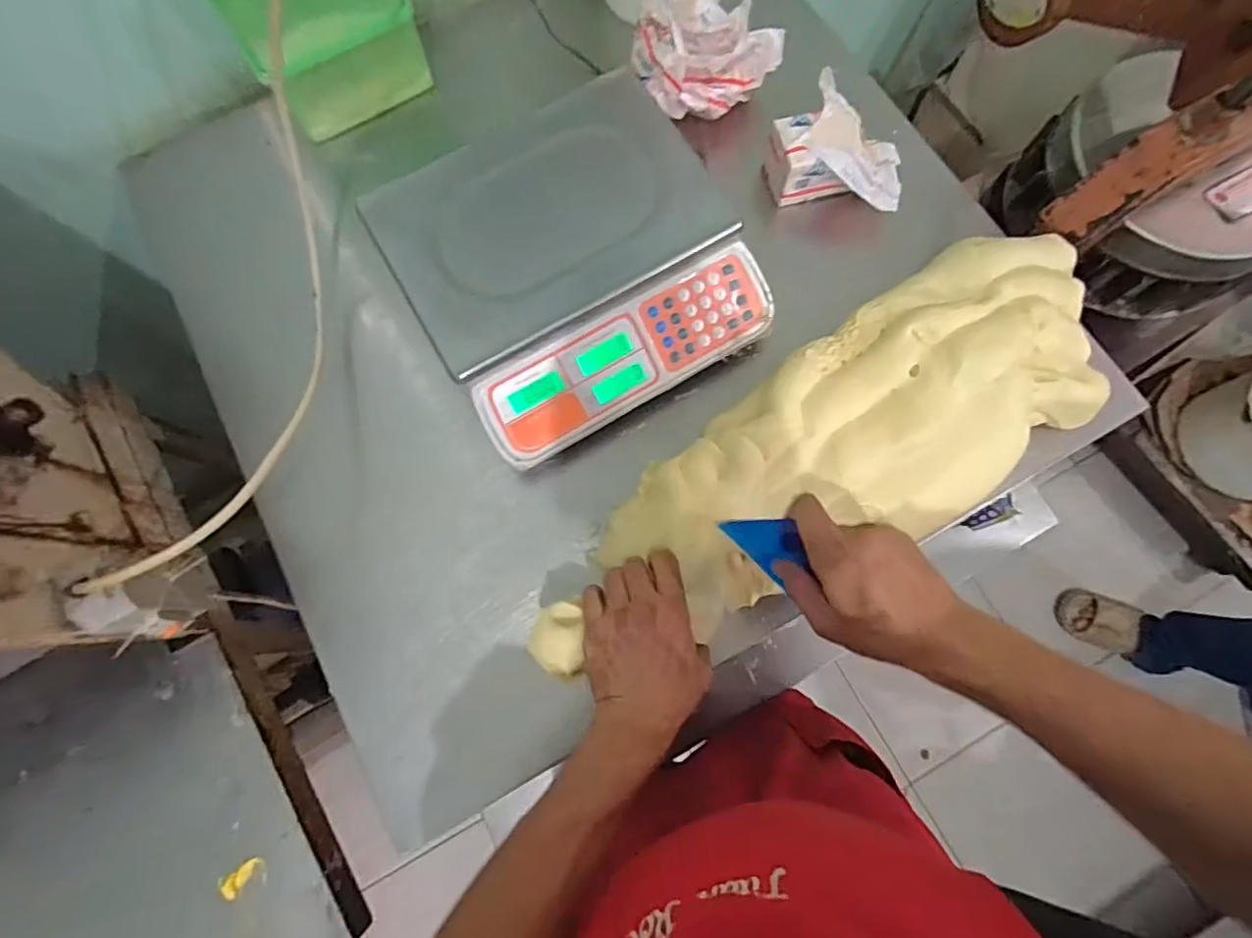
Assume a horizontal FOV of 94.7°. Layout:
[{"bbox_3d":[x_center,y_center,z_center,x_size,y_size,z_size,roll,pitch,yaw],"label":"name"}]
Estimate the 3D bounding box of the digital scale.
[{"bbox_3d":[-0.052,-0.213,0.594,0.330,0.097,0.307,-31,77,-7],"label":"digital scale"}]

